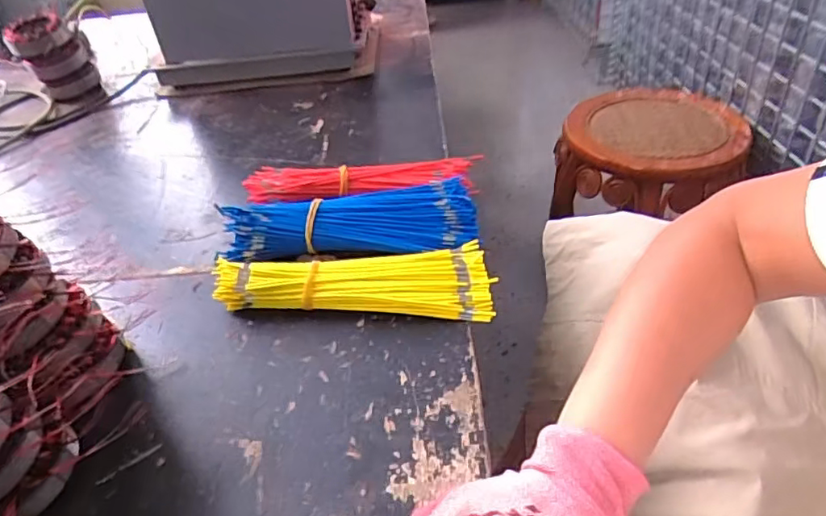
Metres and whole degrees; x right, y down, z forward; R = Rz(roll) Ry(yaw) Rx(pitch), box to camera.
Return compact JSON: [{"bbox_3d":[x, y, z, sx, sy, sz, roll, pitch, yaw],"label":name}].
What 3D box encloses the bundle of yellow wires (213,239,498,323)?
[{"bbox_3d":[-0.050,0.018,0.502,0.237,0.035,0.074,1,40,9],"label":"bundle of yellow wires"}]

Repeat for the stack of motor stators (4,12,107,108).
[{"bbox_3d":[-0.562,-0.311,0.888,0.101,0.116,0.113,-27,44,-23],"label":"stack of motor stators"}]

